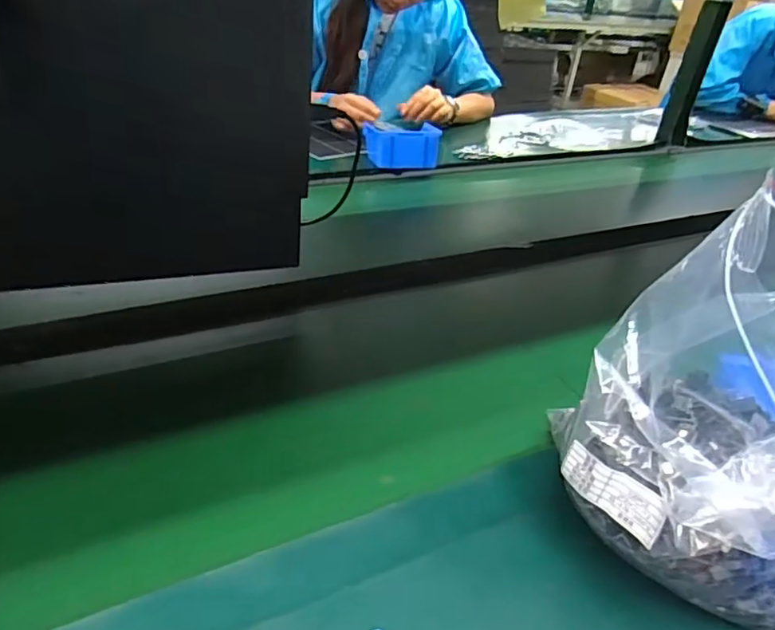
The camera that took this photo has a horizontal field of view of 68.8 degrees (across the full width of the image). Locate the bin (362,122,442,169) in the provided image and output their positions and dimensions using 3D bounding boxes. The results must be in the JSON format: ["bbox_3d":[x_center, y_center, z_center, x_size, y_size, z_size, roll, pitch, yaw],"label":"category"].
[{"bbox_3d":[0.027,-0.327,1.075,0.133,0.065,0.110,-4,36,-16],"label":"bin"}]

